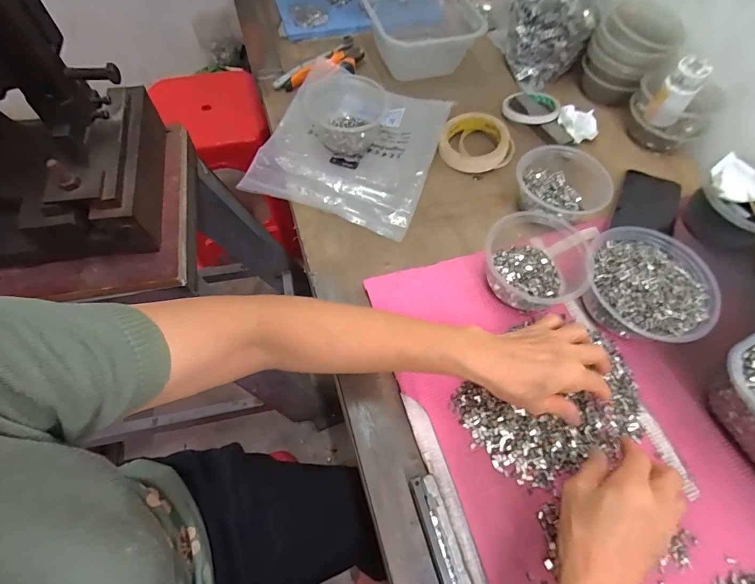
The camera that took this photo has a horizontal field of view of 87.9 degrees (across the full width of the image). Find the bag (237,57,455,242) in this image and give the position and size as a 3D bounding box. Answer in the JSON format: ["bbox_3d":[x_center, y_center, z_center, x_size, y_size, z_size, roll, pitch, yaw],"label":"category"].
[{"bbox_3d":[-0.039,-0.219,0.569,0.235,0.026,0.253,19,63,7],"label":"bag"}]

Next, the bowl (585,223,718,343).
[{"bbox_3d":[0.299,-0.006,0.442,0.130,0.057,0.140,1,62,-1],"label":"bowl"}]

